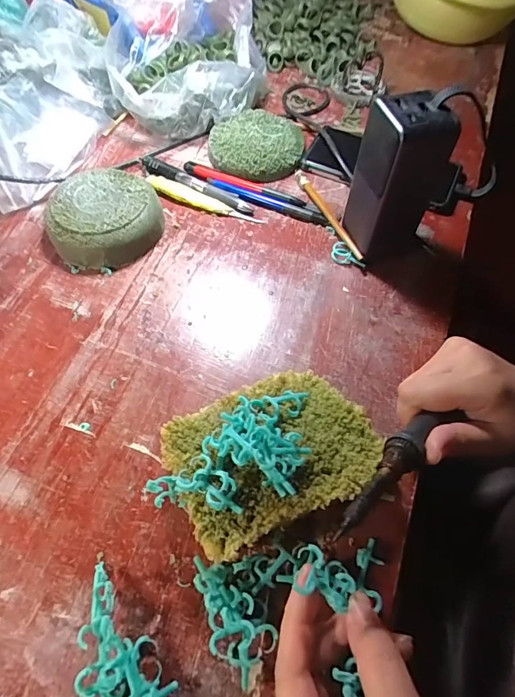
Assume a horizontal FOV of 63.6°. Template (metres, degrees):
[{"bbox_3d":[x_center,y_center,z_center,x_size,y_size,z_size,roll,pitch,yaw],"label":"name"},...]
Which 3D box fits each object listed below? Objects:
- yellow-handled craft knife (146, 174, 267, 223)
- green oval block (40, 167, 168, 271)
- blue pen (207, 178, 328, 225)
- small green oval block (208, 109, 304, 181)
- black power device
[{"bbox_3d":[-0.058,-0.155,0.432,0.134,0.009,0.018,24,63,11],"label":"yellow-handled craft knife"},{"bbox_3d":[-0.143,-0.127,0.398,0.099,0.035,0.106,18,62,8],"label":"green oval block"},{"bbox_3d":[0.009,-0.155,0.433,0.133,0.008,0.013,21,62,10],"label":"blue pen"},{"bbox_3d":[-0.001,-0.229,0.468,0.103,0.021,0.097,1,61,-1],"label":"small green oval block"},{"bbox_3d":[0.116,-0.137,0.352,0.055,0.137,0.054,-16,62,-10],"label":"black power device"}]

